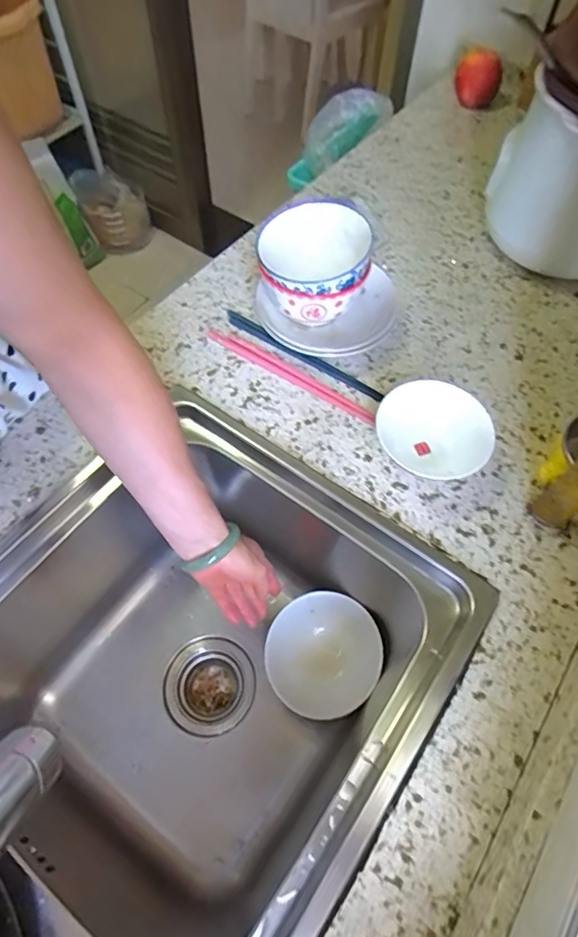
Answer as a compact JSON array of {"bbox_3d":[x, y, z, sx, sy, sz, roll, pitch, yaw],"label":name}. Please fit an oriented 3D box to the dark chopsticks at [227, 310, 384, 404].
[{"bbox_3d":[0.013,-0.136,0.600,0.221,0.008,0.018,32,65,16],"label":"dark chopsticks"}]

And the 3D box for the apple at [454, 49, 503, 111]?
[{"bbox_3d":[0.328,-0.676,0.877,0.081,0.066,0.073,13,61,6],"label":"apple"}]

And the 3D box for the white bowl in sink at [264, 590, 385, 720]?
[{"bbox_3d":[0.041,0.221,0.604,0.134,0.044,0.131,1,59,-2],"label":"white bowl in sink"}]

